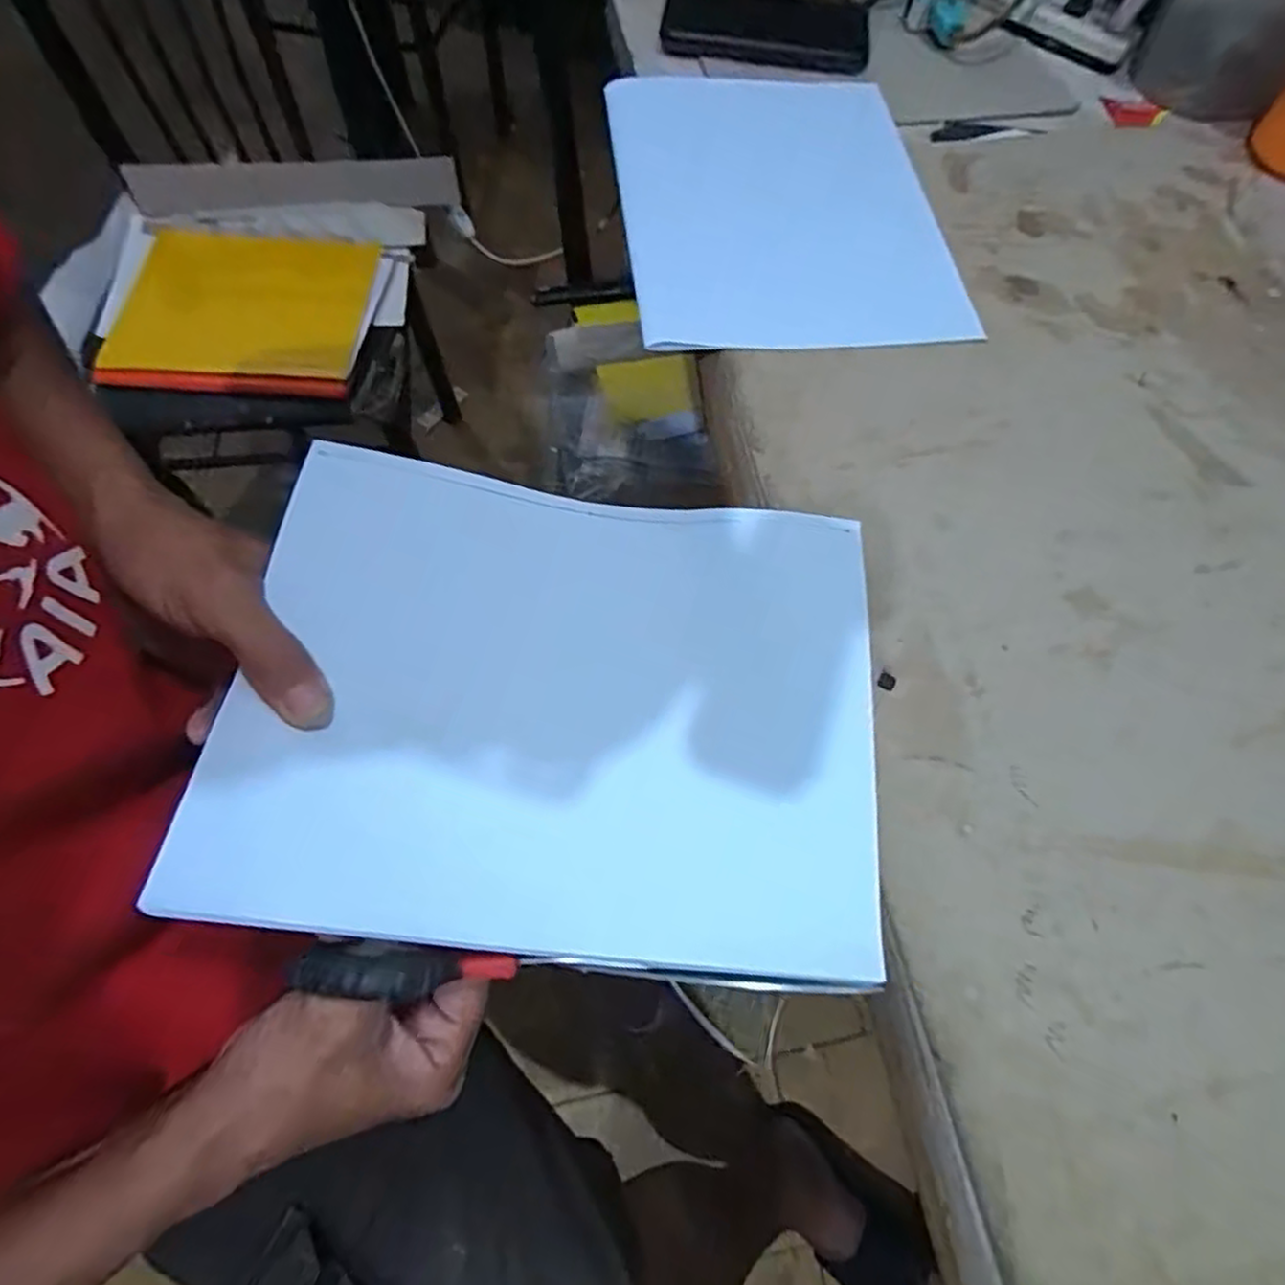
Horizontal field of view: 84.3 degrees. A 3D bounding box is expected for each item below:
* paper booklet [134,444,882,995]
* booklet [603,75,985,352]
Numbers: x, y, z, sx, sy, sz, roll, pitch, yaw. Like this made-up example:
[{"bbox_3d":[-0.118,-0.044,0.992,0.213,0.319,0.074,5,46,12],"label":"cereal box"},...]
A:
[{"bbox_3d":[-0.024,0.021,0.313,0.275,0.040,0.217,5,66,0],"label":"paper booklet"},{"bbox_3d":[0.089,-0.307,0.489,0.206,0.011,0.269,-6,66,-4],"label":"booklet"}]

